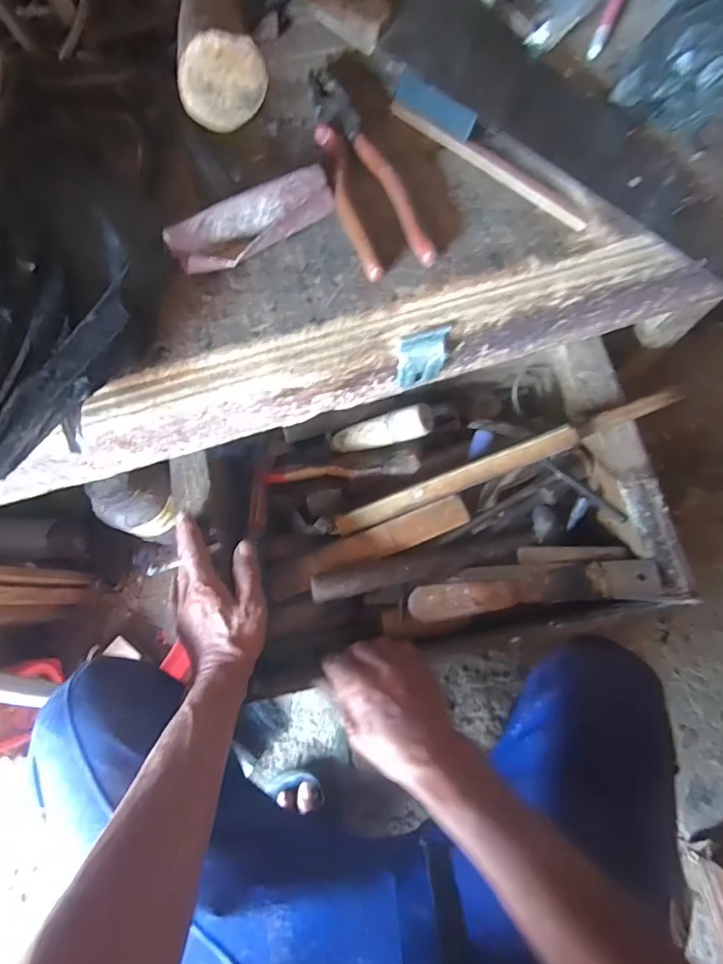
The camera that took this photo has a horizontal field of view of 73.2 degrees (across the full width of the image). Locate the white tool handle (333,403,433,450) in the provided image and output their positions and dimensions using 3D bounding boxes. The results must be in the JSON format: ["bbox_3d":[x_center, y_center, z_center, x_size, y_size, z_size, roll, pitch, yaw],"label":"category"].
[{"bbox_3d":[0.019,-0.059,0.568,0.134,0.021,0.033,-12,71,33],"label":"white tool handle"}]

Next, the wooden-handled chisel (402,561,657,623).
[{"bbox_3d":[0.177,0.110,0.501,0.248,0.018,0.037,-6,74,-1],"label":"wooden-handled chisel"}]

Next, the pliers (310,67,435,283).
[{"bbox_3d":[-0.006,-0.229,0.347,0.045,0.013,0.197,-19,75,-4],"label":"pliers"}]

